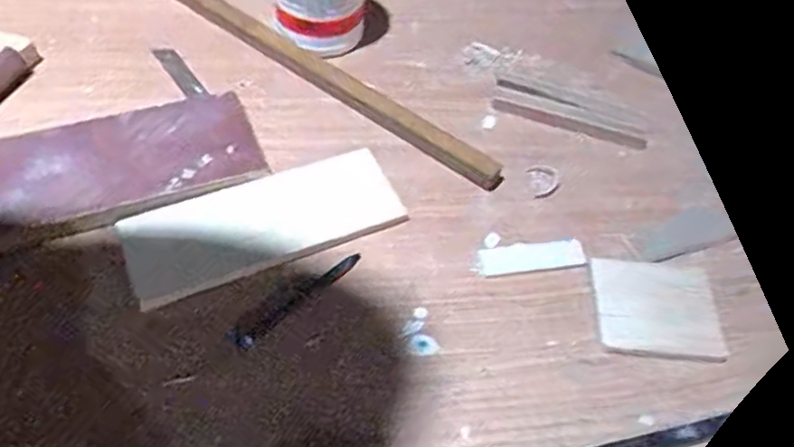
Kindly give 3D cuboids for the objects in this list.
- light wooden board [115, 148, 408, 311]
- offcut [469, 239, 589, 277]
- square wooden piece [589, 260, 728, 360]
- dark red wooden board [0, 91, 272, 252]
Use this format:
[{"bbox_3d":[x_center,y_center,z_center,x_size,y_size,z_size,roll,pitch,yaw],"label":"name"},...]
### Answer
[{"bbox_3d":[-0.094,-0.003,0.462,0.191,0.015,0.074,-21,60,-19],"label":"light wooden board"},{"bbox_3d":[0.095,0.023,0.471,0.080,0.004,0.023,-4,56,-9],"label":"offcut"},{"bbox_3d":[0.182,0.058,0.454,0.085,0.007,0.070,8,55,-1],"label":"square wooden piece"},{"bbox_3d":[-0.212,-0.043,0.475,0.212,0.015,0.103,-17,59,-18],"label":"dark red wooden board"}]

